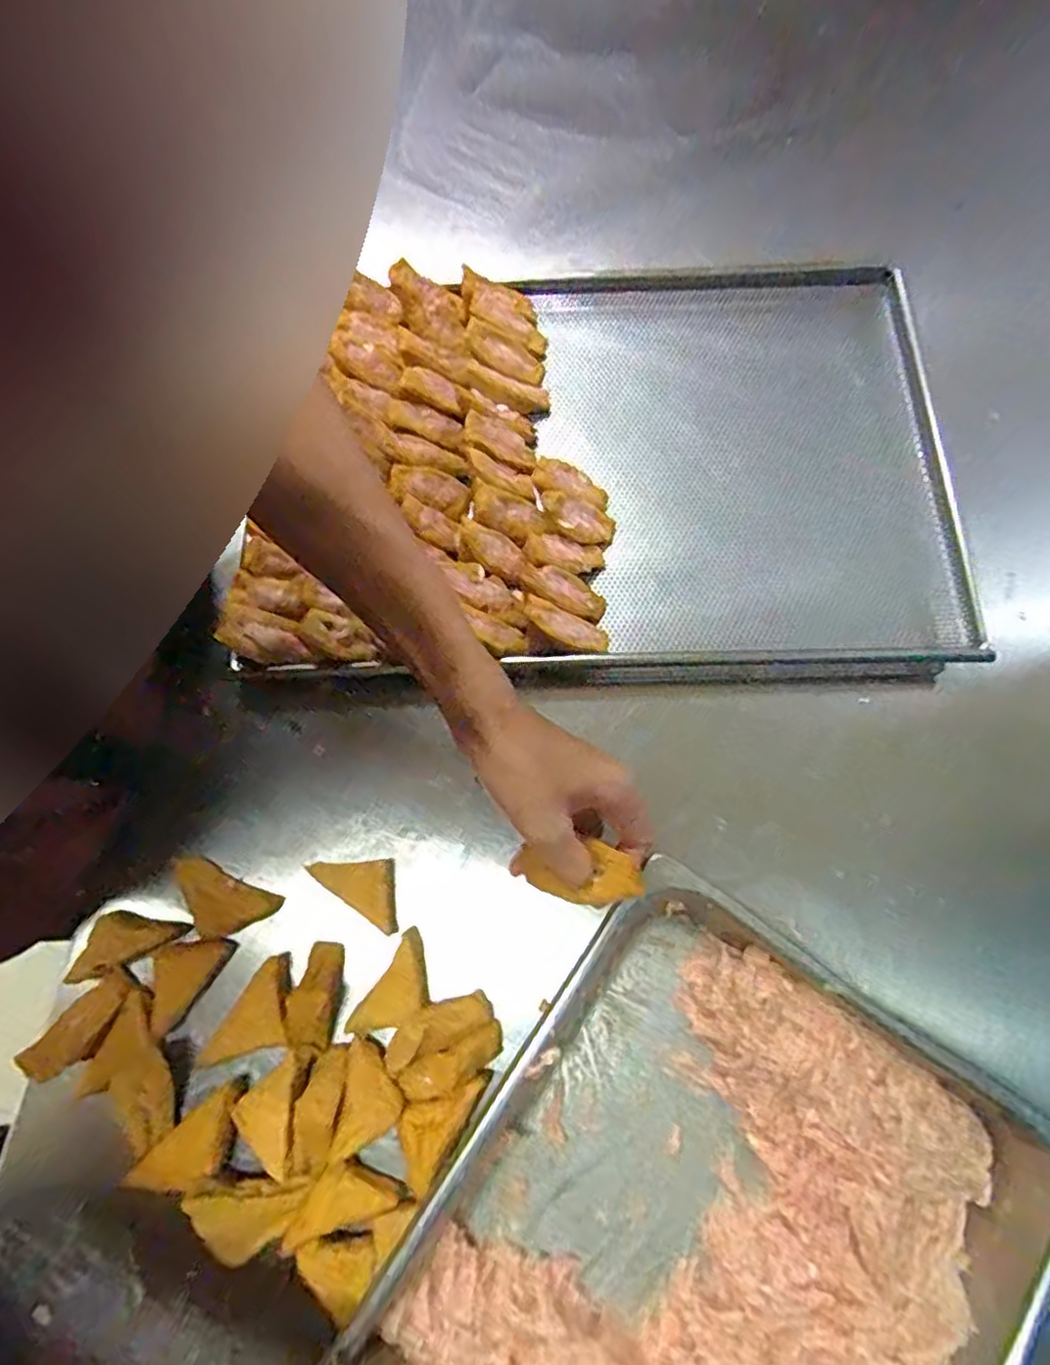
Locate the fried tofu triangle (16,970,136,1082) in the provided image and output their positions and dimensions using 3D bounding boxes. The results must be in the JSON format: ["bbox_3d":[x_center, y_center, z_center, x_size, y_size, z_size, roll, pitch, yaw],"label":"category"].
[{"bbox_3d":[-0.308,0.236,0.475,0.028,0.013,0.074,27,42,9],"label":"fried tofu triangle"}]

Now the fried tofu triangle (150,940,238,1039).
[{"bbox_3d":[-0.257,0.218,0.510,0.043,0.014,0.073,33,76,10],"label":"fried tofu triangle"}]

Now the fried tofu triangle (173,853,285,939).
[{"bbox_3d":[-0.229,0.165,0.519,0.076,0.014,0.046,29,63,1],"label":"fried tofu triangle"}]

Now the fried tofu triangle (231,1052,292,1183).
[{"bbox_3d":[-0.166,0.294,0.459,0.048,0.011,0.058,-36,76,-10],"label":"fried tofu triangle"}]

